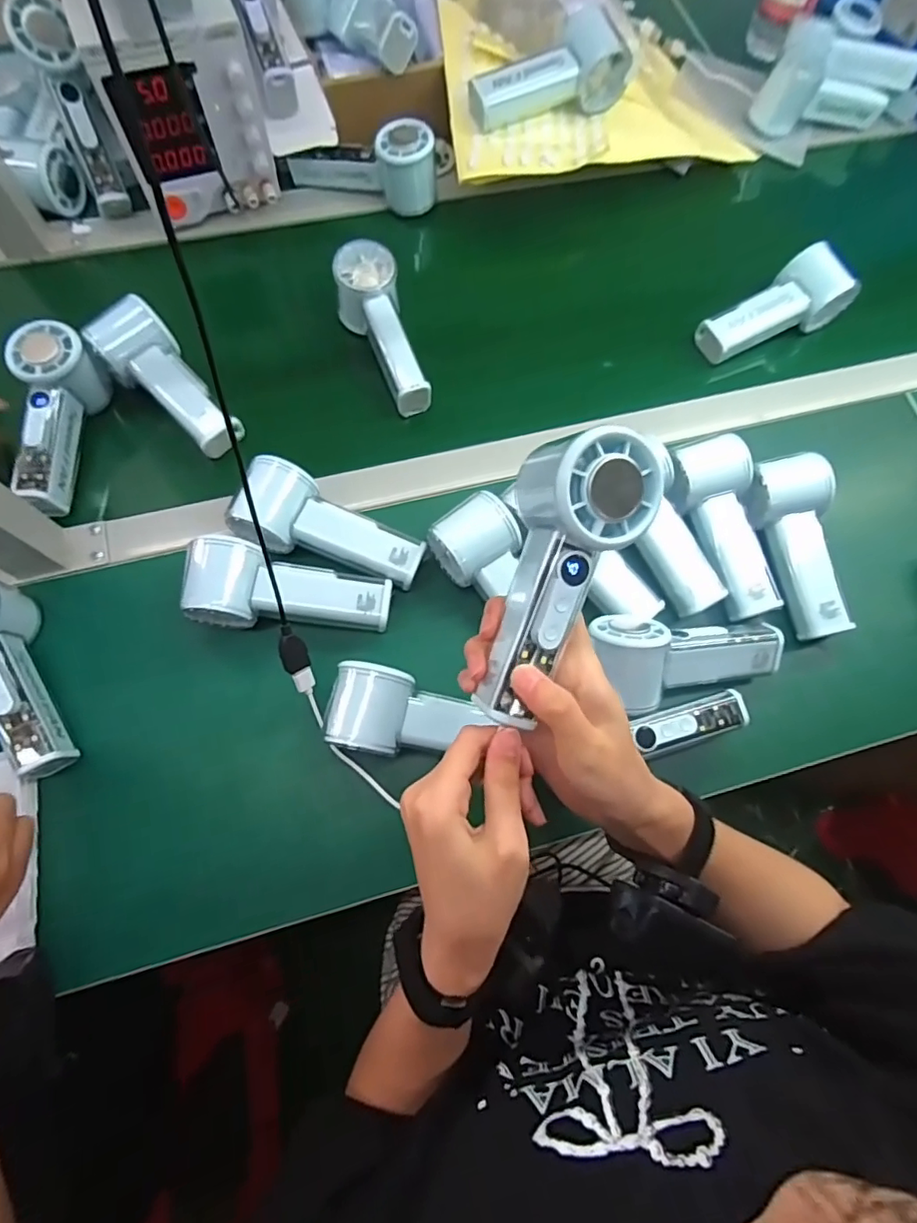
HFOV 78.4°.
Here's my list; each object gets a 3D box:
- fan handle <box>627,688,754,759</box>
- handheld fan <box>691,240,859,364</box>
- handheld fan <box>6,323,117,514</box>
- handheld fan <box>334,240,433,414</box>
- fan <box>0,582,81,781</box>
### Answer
[{"bbox_3d":[0.167,0.081,0.405,0.087,0.023,0.028,-16,73,-7],"label":"fan handle"},{"bbox_3d":[0.306,-0.290,0.540,0.136,0.048,0.062,-32,76,-12],"label":"handheld fan"},{"bbox_3d":[-0.342,-0.157,0.462,0.056,0.051,0.149,6,72,0],"label":"handheld fan"},{"bbox_3d":[-0.071,-0.254,0.509,0.056,0.053,0.146,-14,73,-7],"label":"handheld fan"},{"bbox_3d":[-0.323,0.044,0.402,0.053,0.059,0.155,-29,87,-11],"label":"fan"}]

